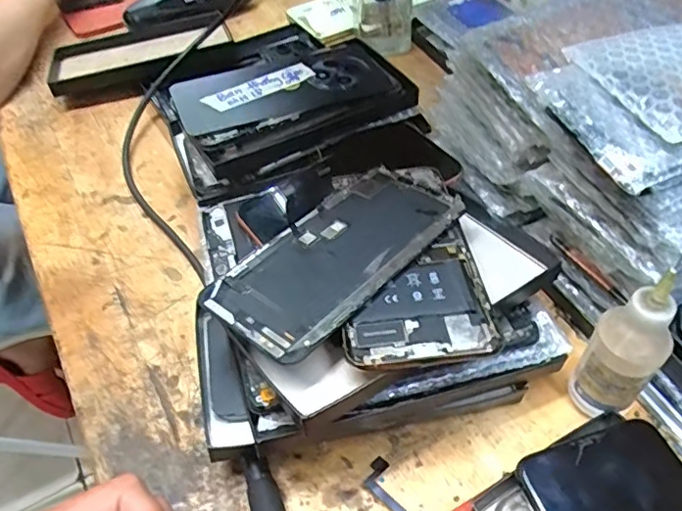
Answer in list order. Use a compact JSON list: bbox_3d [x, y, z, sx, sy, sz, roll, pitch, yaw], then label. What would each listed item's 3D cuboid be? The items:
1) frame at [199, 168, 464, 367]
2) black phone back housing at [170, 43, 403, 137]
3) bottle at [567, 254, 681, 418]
[{"bbox_3d":[0.000,-0.004,0.323,0.071,0.005,0.151,31,54,30],"label":"frame"},{"bbox_3d":[-0.041,-0.128,0.444,0.163,0.012,0.067,-19,63,-17],"label":"black phone back housing"},{"bbox_3d":[0.143,0.043,0.285,0.033,0.121,0.029,34,59,28],"label":"bottle"}]

